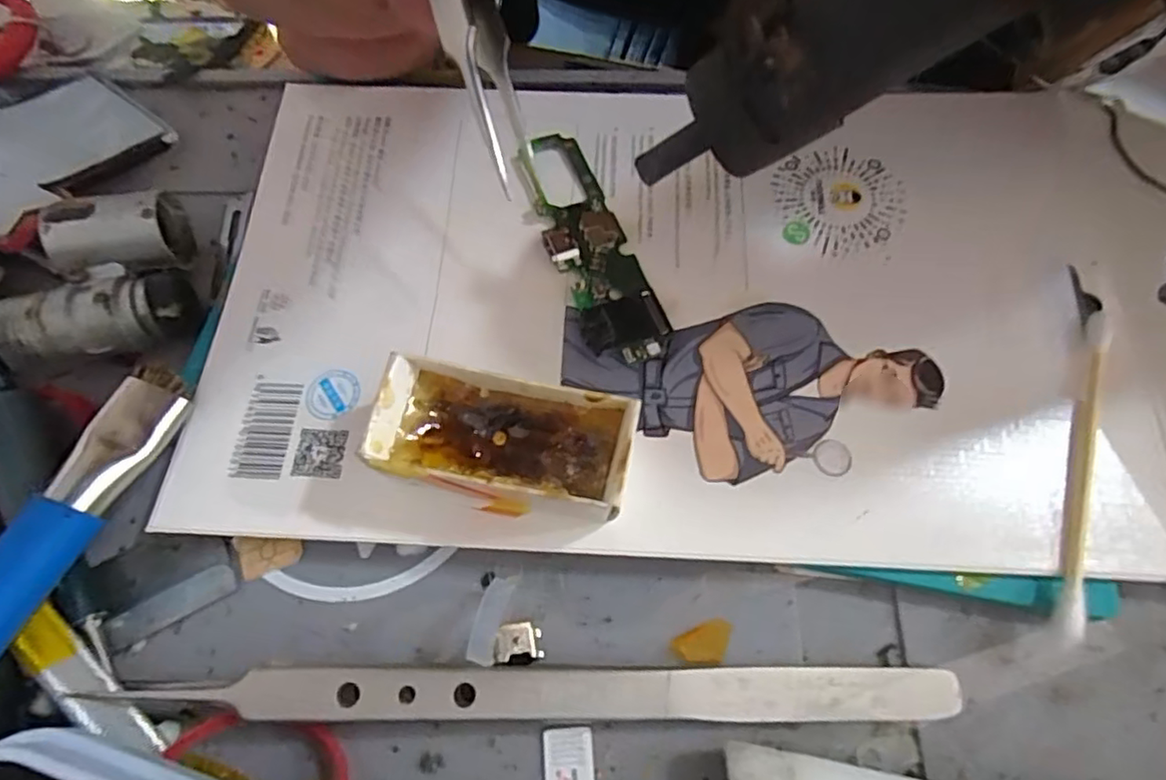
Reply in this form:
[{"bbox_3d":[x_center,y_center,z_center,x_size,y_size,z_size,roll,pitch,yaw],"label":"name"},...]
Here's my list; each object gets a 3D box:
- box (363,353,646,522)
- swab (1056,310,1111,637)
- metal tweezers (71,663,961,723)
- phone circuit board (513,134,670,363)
[{"bbox_3d":[-0.014,0.009,0.116,0.046,0.019,0.023,9,68,4],"label":"box"},{"bbox_3d":[0.101,0.014,0.122,0.004,0.004,0.071,20,69,9],"label":"swab"},{"bbox_3d":[-0.007,0.055,0.110,0.152,0.004,0.008,2,66,-5],"label":"metal tweezers"},{"bbox_3d":[0.001,-0.035,0.141,0.018,0.004,0.064,-19,69,-7],"label":"phone circuit board"}]

